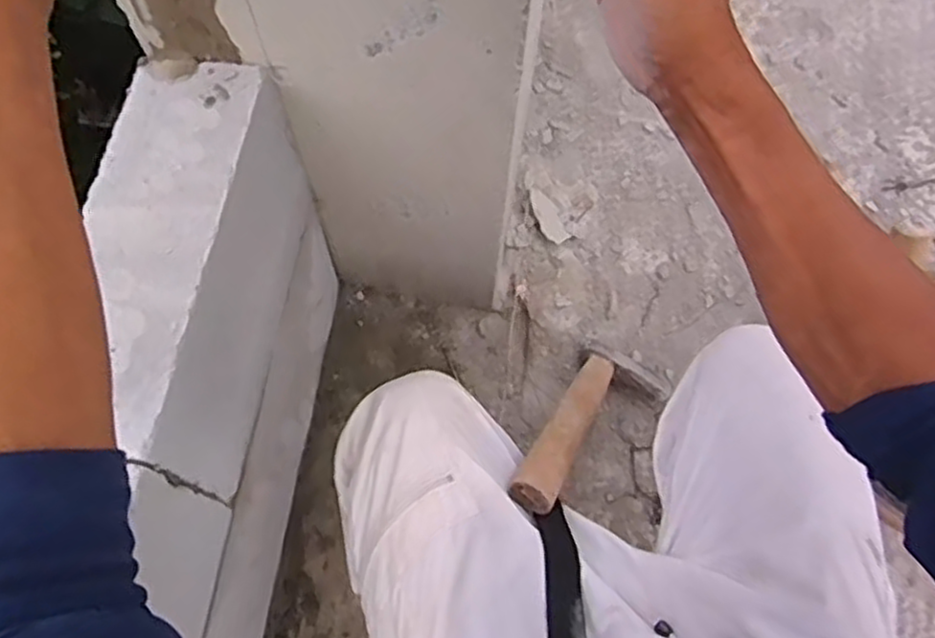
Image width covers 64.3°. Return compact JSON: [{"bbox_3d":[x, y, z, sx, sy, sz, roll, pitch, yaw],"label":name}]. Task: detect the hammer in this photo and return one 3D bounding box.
[{"bbox_3d":[0.134,0.104,0.794,0.102,0.028,0.345,35,28,13],"label":"hammer"}]

